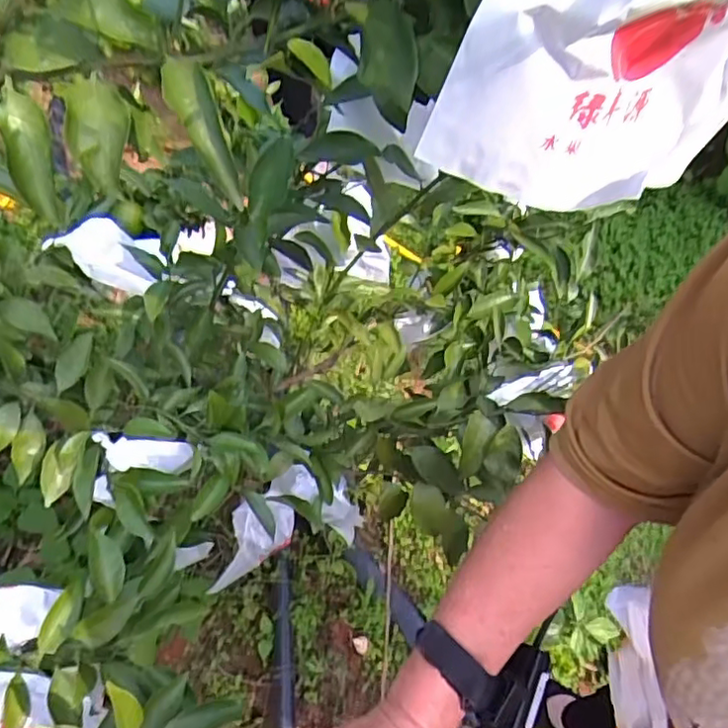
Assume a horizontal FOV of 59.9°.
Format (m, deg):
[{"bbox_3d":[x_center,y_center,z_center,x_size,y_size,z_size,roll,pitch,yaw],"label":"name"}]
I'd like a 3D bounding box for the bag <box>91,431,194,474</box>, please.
[{"bbox_3d":[-0.258,0.105,0.737,0.111,0.045,0.025,13,46,-28],"label":"bag"}]

